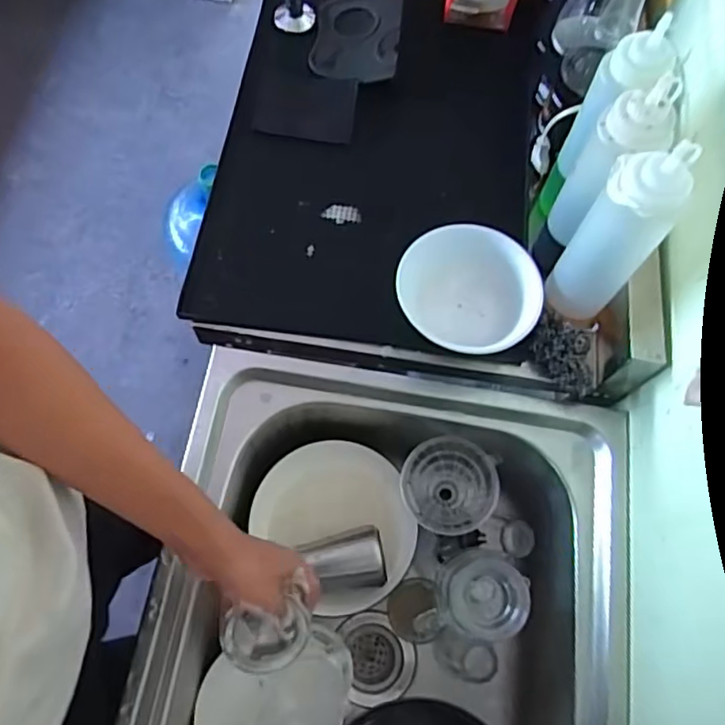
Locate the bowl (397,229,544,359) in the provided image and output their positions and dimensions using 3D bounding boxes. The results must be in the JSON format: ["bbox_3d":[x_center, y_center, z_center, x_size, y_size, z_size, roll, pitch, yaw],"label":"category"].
[{"bbox_3d":[0.122,-0.072,0.693,0.149,0.061,0.147,1,68,-2],"label":"bowl"}]

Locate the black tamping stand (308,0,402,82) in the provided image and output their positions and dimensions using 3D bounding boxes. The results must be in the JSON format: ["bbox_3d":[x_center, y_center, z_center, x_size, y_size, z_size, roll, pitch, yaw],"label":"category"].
[{"bbox_3d":[-0.008,-0.462,0.862,0.116,0.016,0.164,7,68,0],"label":"black tamping stand"}]

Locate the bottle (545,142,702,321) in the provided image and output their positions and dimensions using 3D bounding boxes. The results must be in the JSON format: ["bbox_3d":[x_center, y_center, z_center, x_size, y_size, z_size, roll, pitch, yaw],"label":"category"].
[{"bbox_3d":[0.249,-0.123,0.613,0.073,0.222,0.064,36,71,11],"label":"bottle"}]

